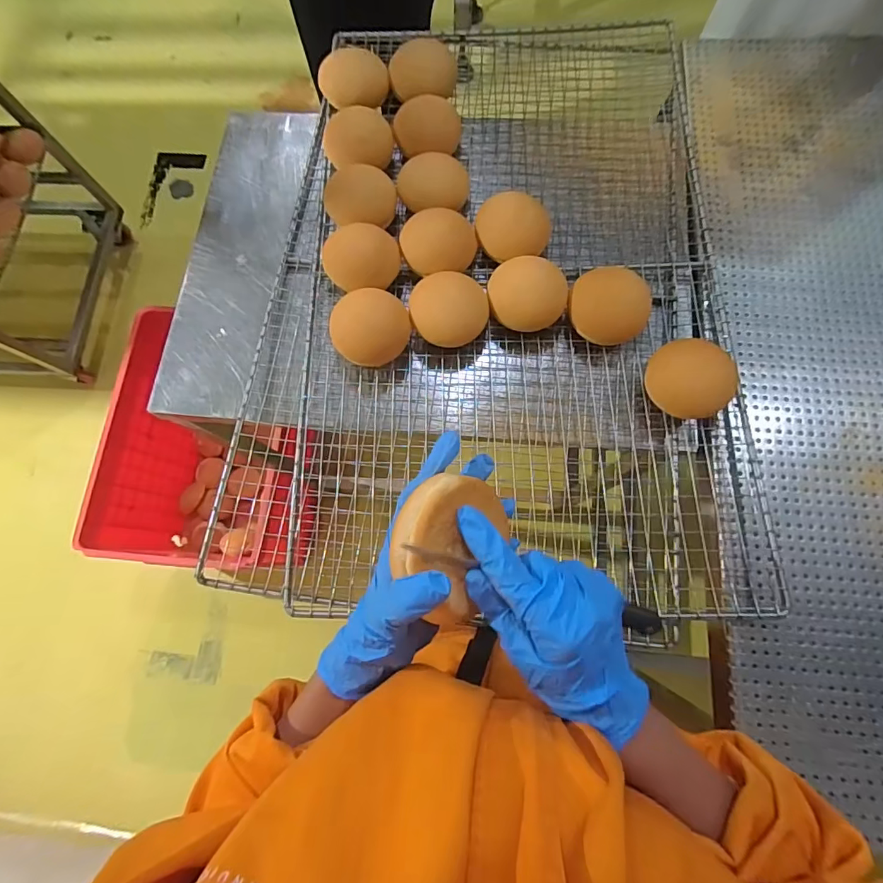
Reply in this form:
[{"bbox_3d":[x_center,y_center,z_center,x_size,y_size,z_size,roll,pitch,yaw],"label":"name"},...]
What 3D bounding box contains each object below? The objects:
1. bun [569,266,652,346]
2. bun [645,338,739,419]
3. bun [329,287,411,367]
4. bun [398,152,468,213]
[{"bbox_3d":[0.212,-0.167,0.584,0.093,0.060,0.088,-3,76,0],"label":"bun"},{"bbox_3d":[0.293,-0.071,0.548,0.093,0.052,0.085,0,76,1],"label":"bun"},{"bbox_3d":[-0.087,-0.140,0.587,0.093,0.065,0.086,-6,76,-1],"label":"bun"},{"bbox_3d":[-0.012,-0.353,0.638,0.099,0.056,0.076,-1,76,1],"label":"bun"}]

